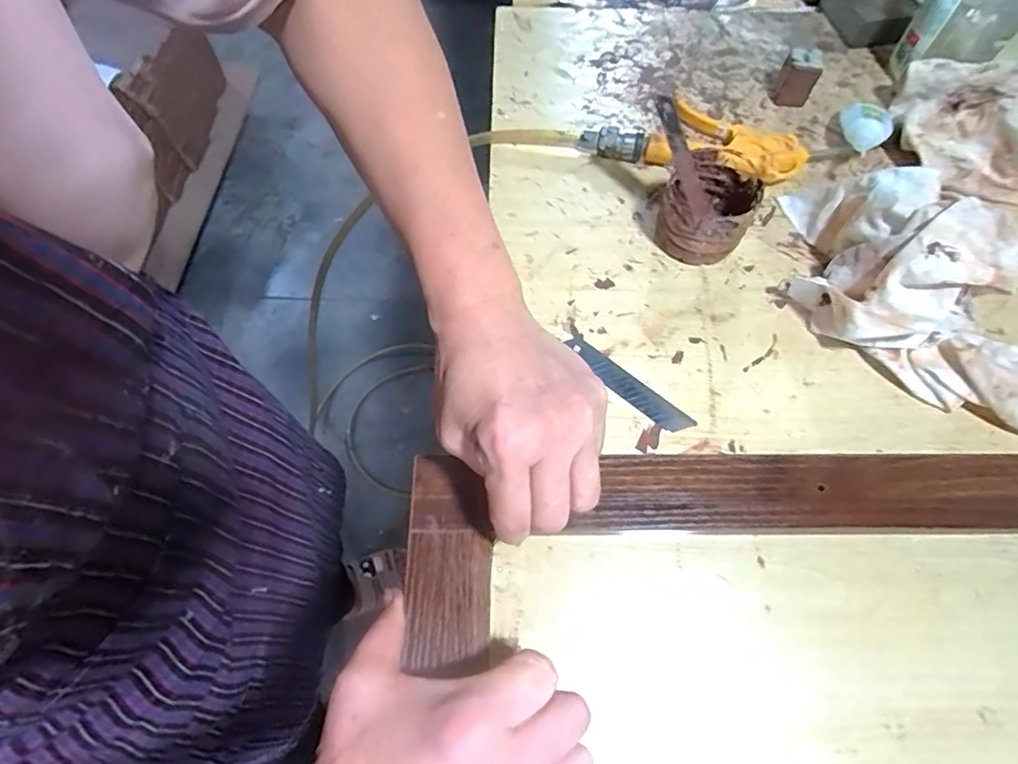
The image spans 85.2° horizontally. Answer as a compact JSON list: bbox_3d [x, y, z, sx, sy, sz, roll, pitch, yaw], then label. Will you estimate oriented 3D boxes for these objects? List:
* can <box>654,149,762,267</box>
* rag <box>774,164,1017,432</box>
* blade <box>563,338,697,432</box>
[{"bbox_3d":[0.140,-0.123,0.397,0.059,0.053,0.065,22,65,11],"label":"can"},{"bbox_3d":[0.280,-0.061,0.350,0.229,0.081,0.113,34,68,16],"label":"rag"},{"bbox_3d":[0.077,0.002,0.366,0.095,0.004,0.019,39,69,17],"label":"blade"}]

